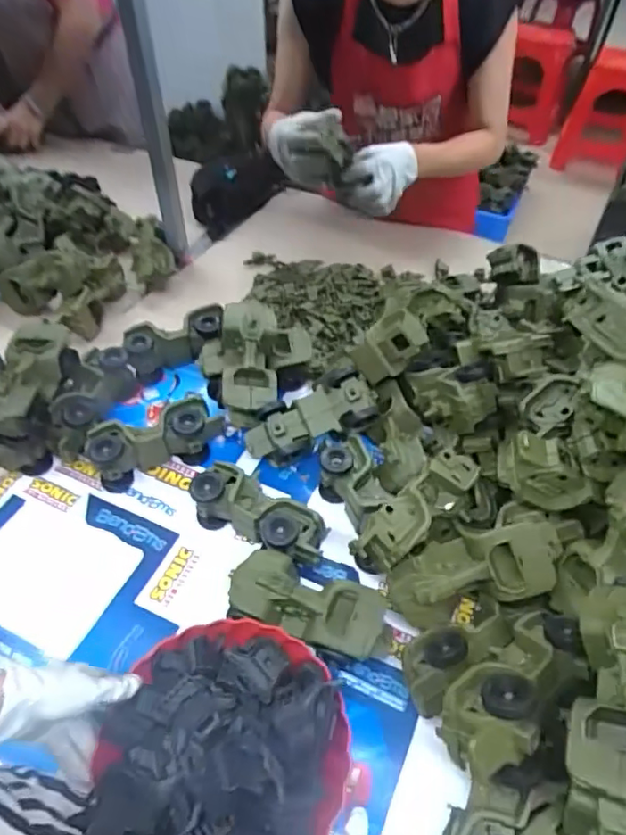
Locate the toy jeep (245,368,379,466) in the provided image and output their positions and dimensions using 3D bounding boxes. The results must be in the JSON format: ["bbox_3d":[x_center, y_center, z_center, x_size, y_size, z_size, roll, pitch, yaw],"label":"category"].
[{"bbox_3d":[-0.005,0.003,0.801,0.188,0.058,0.079,-26,53,3],"label":"toy jeep"}]

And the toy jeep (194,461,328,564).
[{"bbox_3d":[-0.066,0.128,0.731,0.174,0.076,0.073,27,54,19],"label":"toy jeep"}]

